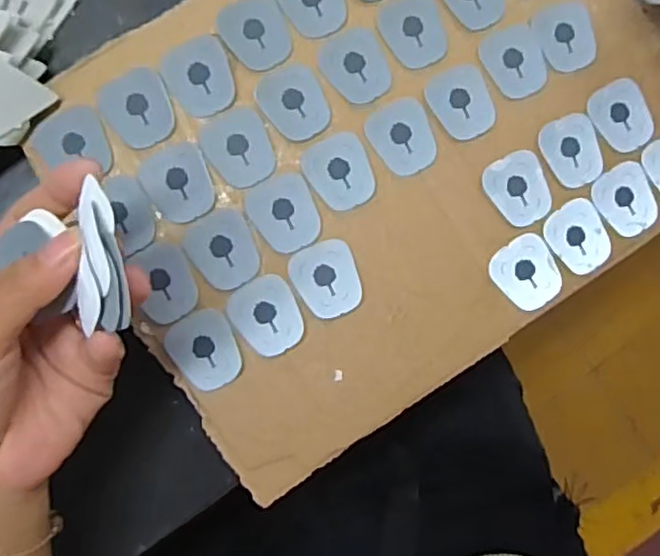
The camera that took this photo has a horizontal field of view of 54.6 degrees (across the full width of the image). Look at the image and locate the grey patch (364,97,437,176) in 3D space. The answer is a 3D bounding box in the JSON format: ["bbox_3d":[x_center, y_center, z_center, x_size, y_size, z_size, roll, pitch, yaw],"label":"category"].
[{"bbox_3d":[0.039,-0.075,0.342,0.032,0.004,0.038,-29,93,-1],"label":"grey patch"}]

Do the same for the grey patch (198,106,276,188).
[{"bbox_3d":[-0.046,-0.067,0.331,0.033,0.004,0.038,-32,93,-1],"label":"grey patch"}]

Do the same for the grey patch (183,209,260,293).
[{"bbox_3d":[-0.054,-0.015,0.327,0.032,0.004,0.038,-31,93,-1],"label":"grey patch"}]

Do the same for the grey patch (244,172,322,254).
[{"bbox_3d":[-0.023,-0.033,0.332,0.033,0.005,0.039,-25,93,-1],"label":"grey patch"}]

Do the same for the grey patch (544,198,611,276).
[{"bbox_3d":[0.138,-0.022,0.352,0.031,0.004,0.039,-34,93,-1],"label":"grey patch"}]

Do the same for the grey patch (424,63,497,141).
[{"bbox_3d":[0.071,-0.095,0.346,0.032,0.004,0.039,-29,93,-1],"label":"grey patch"}]

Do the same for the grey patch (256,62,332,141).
[{"bbox_3d":[-0.018,-0.091,0.335,0.032,0.005,0.039,-31,93,-1],"label":"grey patch"}]

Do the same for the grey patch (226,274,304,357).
[{"bbox_3d":[-0.032,0.020,0.328,0.032,0.004,0.040,-37,91,-6],"label":"grey patch"}]

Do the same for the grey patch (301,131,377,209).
[{"bbox_3d":[0.005,-0.056,0.336,0.033,0.004,0.038,-26,93,-1],"label":"grey patch"}]

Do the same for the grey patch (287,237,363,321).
[{"bbox_3d":[-0.001,0.001,0.332,0.033,0.004,0.039,-26,93,-1],"label":"grey patch"}]

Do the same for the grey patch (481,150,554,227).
[{"bbox_3d":[0.103,-0.048,0.347,0.032,0.004,0.038,-29,93,-1],"label":"grey patch"}]

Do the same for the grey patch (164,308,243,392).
[{"bbox_3d":[-0.063,0.037,0.326,0.034,0.004,0.038,-30,93,-1],"label":"grey patch"}]

